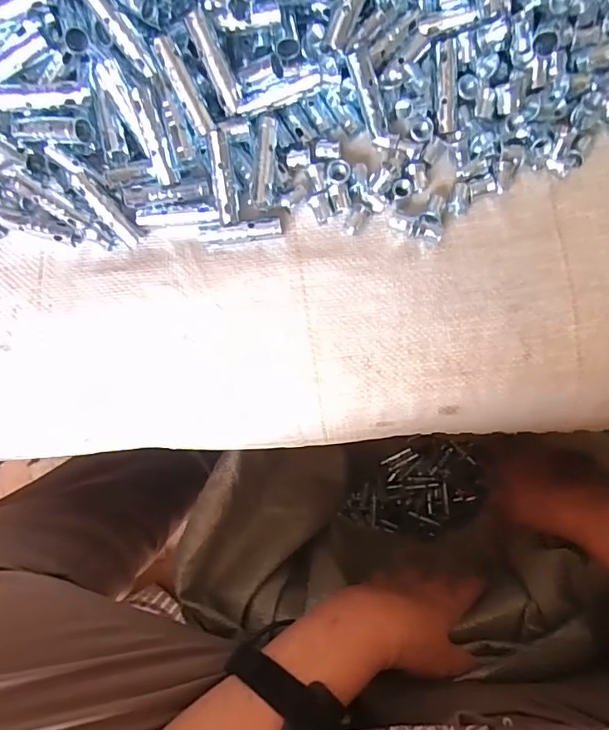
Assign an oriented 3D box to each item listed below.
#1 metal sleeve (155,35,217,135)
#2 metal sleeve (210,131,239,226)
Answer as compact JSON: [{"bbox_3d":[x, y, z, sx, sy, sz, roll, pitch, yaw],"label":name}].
[{"bbox_3d":[-0.053,-0.123,0.222,0.008,0.004,0.040,-27,112,3],"label":"metal sleeve"},{"bbox_3d":[-0.038,-0.089,0.238,0.009,0.006,0.042,-5,110,2],"label":"metal sleeve"}]

